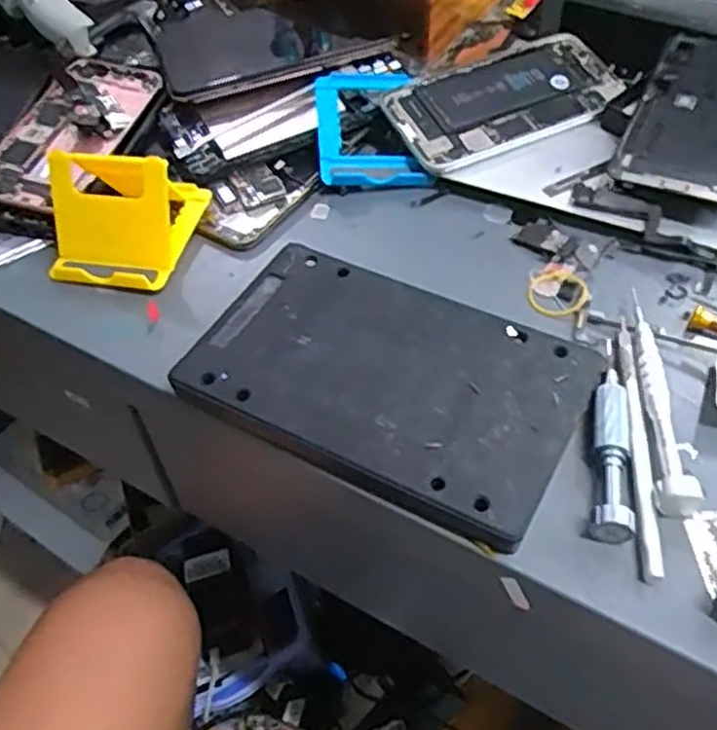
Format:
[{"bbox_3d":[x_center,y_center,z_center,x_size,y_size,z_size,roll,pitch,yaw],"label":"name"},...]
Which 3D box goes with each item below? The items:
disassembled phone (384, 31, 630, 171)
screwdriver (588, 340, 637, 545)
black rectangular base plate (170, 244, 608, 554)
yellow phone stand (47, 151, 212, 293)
[{"bbox_3d":[0.094,-0.169,0.485,0.150,0.006,0.078,-25,63,-14],"label":"disassembled phone"},{"bbox_3d":[0.113,0.029,0.340,0.016,0.015,0.103,8,51,9],"label":"screwdriver"},{"bbox_3d":[0.015,0.003,0.365,0.176,0.015,0.120,23,55,19],"label":"black rectangular base plate"},{"bbox_3d":[-0.134,-0.089,0.423,0.075,0.056,0.075,10,51,10],"label":"yellow phone stand"}]

